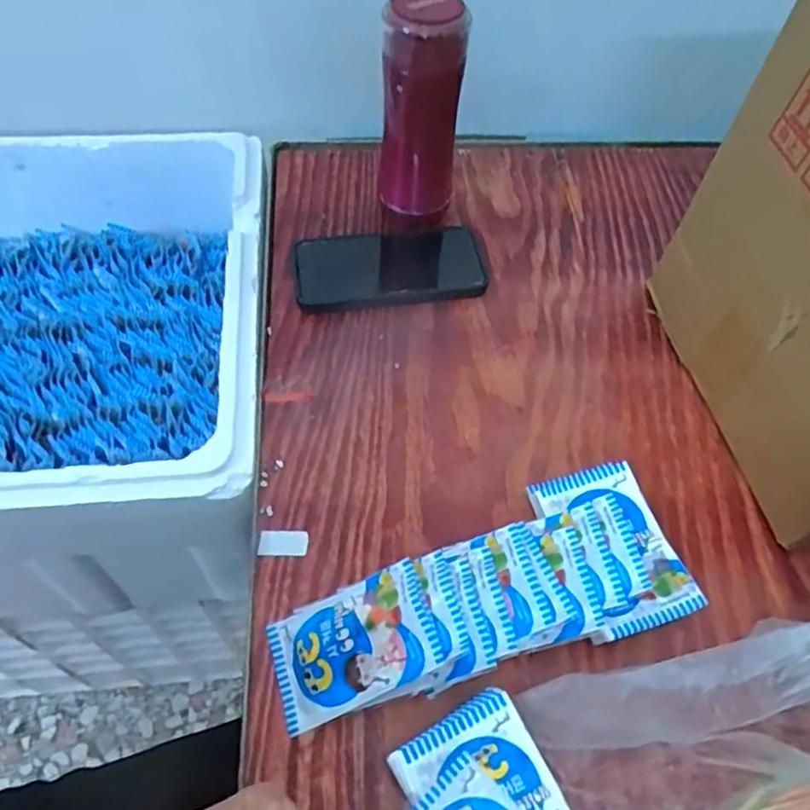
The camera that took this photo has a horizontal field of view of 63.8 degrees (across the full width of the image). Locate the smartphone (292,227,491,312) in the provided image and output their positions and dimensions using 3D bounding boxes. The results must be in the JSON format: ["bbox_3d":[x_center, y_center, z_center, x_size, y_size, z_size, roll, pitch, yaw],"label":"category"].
[{"bbox_3d":[-0.013,-0.126,0.580,0.166,0.015,0.081,-5,65,-8],"label":"smartphone"}]

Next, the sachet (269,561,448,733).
[{"bbox_3d":[-0.034,0.142,0.384,0.104,0.010,0.065,-30,58,12],"label":"sachet"}]

